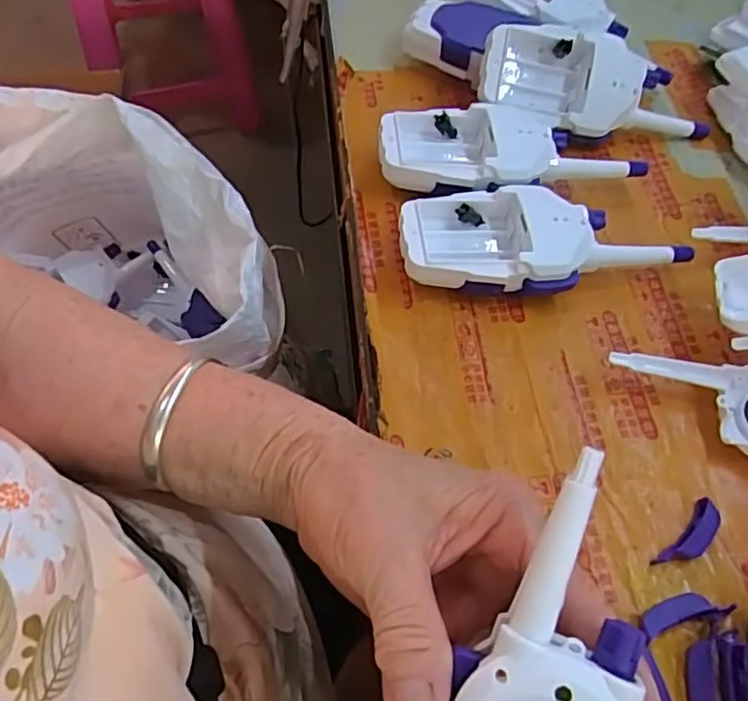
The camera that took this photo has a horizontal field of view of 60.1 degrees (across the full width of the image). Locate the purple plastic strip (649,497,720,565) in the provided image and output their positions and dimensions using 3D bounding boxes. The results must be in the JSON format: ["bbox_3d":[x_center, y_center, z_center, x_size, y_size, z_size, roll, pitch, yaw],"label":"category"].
[{"bbox_3d":[0.147,0.087,0.299,0.041,0.010,0.013,-40,68,-23],"label":"purple plastic strip"}]

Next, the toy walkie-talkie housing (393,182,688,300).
[{"bbox_3d":[0.099,-0.060,0.376,0.168,0.037,0.063,2,56,-2],"label":"toy walkie-talkie housing"}]

